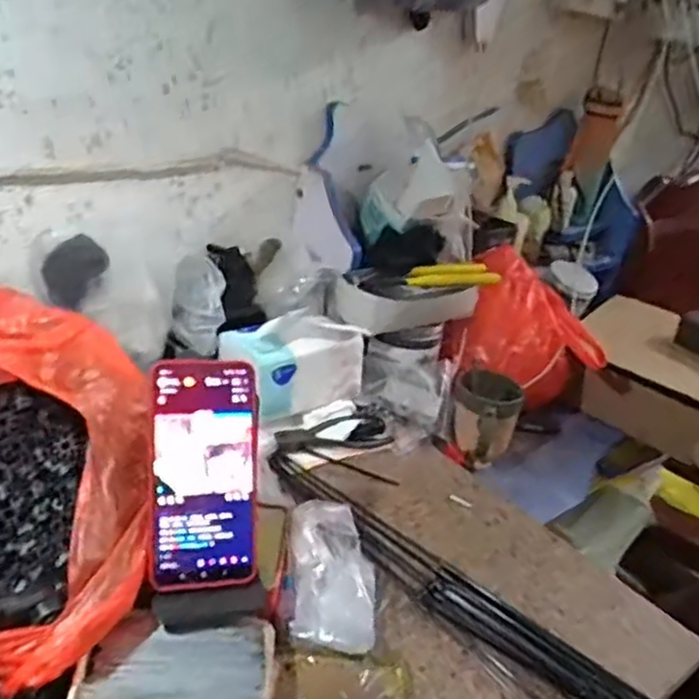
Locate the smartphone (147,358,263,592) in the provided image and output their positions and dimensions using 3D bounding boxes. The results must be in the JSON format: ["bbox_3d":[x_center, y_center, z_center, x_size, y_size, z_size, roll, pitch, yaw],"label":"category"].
[{"bbox_3d":[-0.105,0.090,0.520,0.080,0.162,0.008,0,-3,-18],"label":"smartphone"}]

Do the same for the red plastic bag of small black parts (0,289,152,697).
[{"bbox_3d":[-0.251,0.089,0.511,0.204,0.160,0.256,-3,28,-17],"label":"red plastic bag of small black parts"}]

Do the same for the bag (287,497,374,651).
[{"bbox_3d":[-0.016,0.189,0.583,0.075,0.059,0.121,6,26,1],"label":"bag"}]

